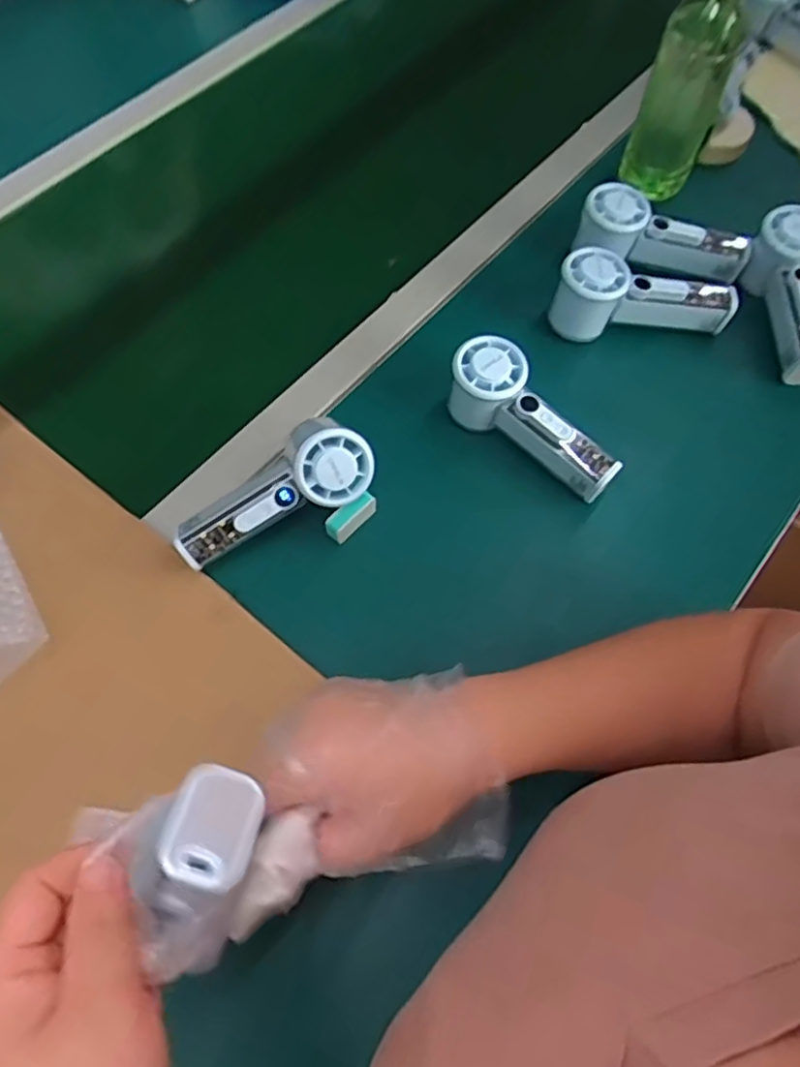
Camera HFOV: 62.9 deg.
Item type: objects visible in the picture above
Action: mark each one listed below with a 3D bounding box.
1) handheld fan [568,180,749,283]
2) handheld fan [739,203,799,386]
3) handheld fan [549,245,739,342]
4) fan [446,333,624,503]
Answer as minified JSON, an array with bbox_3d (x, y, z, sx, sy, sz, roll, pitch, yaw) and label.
[{"bbox_3d":[0.238,-0.268,0.601,0.154,0.055,0.056,15,64,-10],"label":"handheld fan"},{"bbox_3d":[0.345,-0.207,0.578,0.058,0.049,0.158,0,76,2],"label":"handheld fan"},{"bbox_3d":[0.210,-0.206,0.575,0.156,0.060,0.052,4,63,-12],"label":"handheld fan"},{"bbox_3d":[0.102,-0.087,0.519,0.154,0.057,0.055,43,72,4],"label":"fan"}]

